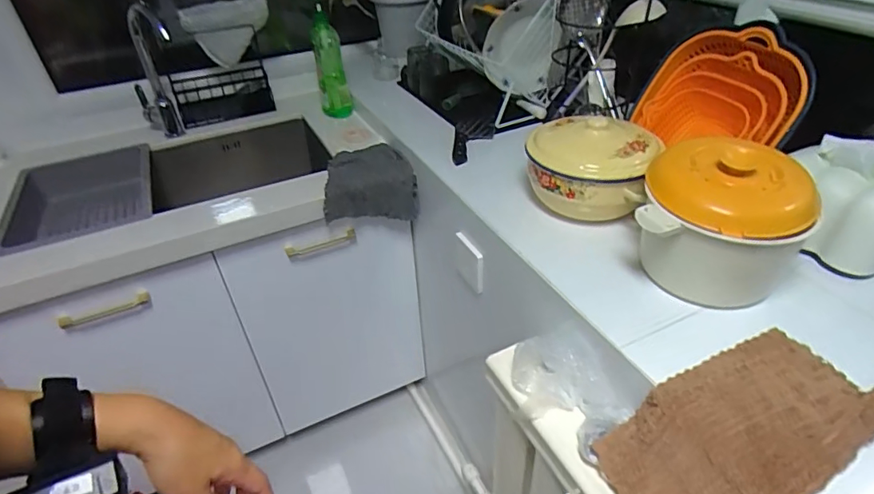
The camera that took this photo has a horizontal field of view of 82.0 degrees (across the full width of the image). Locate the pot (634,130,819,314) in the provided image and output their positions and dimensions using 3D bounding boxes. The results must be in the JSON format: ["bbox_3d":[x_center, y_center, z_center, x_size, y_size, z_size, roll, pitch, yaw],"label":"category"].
[{"bbox_3d":[0.347,-0.032,0.623,0.180,0.153,0.167,-2,37,2],"label":"pot"}]

